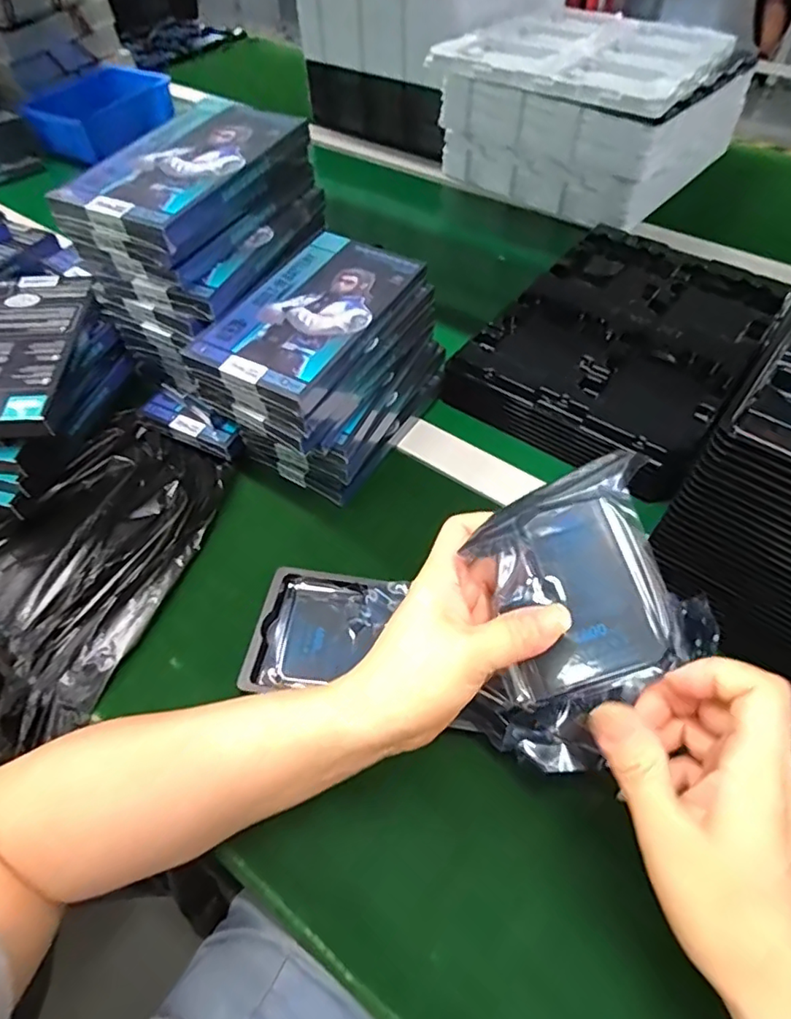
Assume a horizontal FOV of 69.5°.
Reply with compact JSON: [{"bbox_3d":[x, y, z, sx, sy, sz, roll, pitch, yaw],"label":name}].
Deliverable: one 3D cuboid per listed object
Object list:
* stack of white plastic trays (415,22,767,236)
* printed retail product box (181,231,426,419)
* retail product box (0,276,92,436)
[{"bbox_3d":[0.252,-0.520,0.748,0.312,0.149,0.312,29,59,21],"label":"stack of white plastic trays"},{"bbox_3d":[-0.058,-0.139,0.403,0.095,0.018,0.161,23,57,17],"label":"printed retail product box"},{"bbox_3d":[-0.281,-0.116,0.409,0.097,0.015,0.164,-4,53,-2],"label":"retail product box"}]

